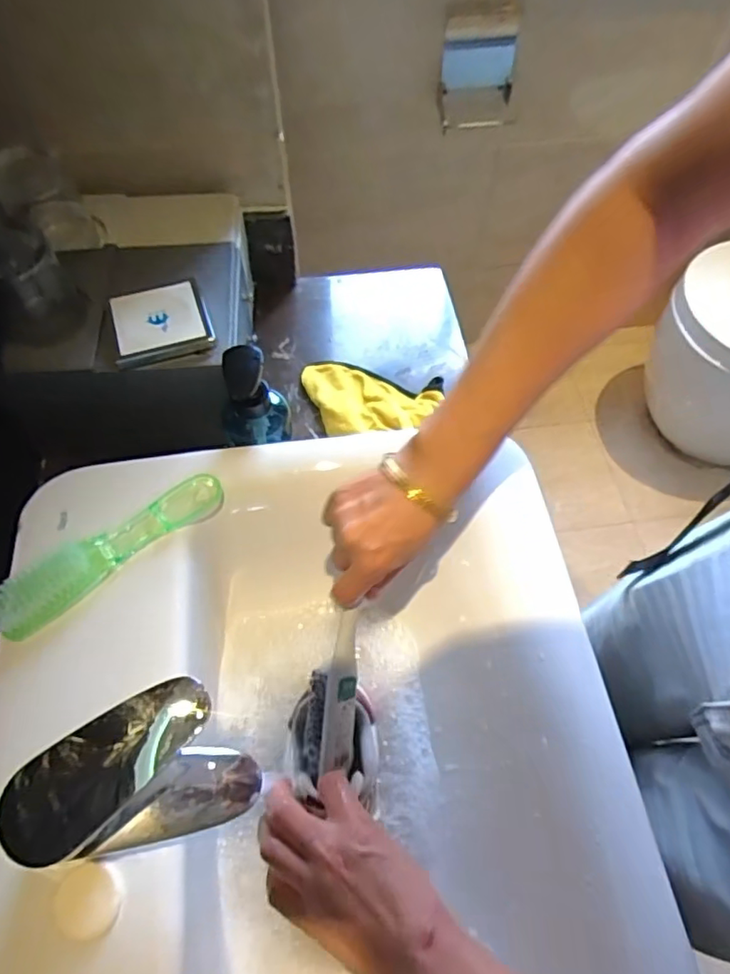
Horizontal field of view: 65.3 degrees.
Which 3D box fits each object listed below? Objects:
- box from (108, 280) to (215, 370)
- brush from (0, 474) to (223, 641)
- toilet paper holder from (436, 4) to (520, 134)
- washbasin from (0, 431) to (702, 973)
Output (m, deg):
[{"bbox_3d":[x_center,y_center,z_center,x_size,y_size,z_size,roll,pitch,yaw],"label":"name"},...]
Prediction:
[{"bbox_3d":[-0.189,-0.152,0.525,0.083,0.015,0.082,-18,62,-11],"label":"box"},{"bbox_3d":[-0.199,0.044,0.450,0.186,0.033,0.048,-39,68,-20],"label":"brush"},{"bbox_3d":[0.193,-0.692,0.948,0.141,0.169,0.037,-12,61,-8],"label":"toilet paper holder"},{"bbox_3d":[-0.029,0.219,0.423,0.400,0.121,0.542,-8,61,-5],"label":"washbasin"}]

